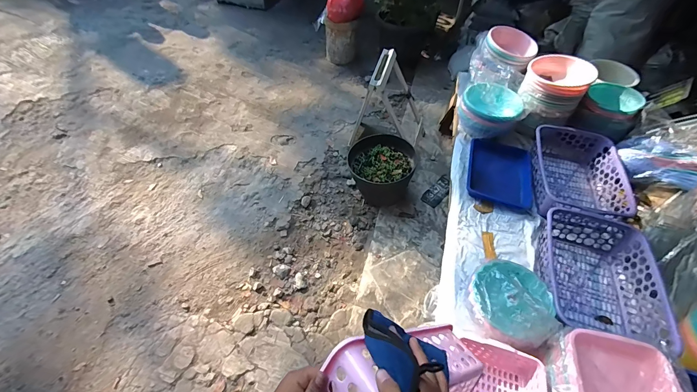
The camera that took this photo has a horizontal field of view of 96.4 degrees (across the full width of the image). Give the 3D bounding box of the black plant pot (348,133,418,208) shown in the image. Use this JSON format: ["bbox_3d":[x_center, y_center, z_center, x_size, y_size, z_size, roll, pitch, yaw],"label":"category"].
[{"bbox_3d":[0.185,-0.150,1.802,0.350,0.254,0.330,1,51,-2],"label":"black plant pot"}]

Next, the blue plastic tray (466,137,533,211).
[{"bbox_3d":[0.653,-0.103,1.338,0.254,0.048,0.307,14,52,8],"label":"blue plastic tray"}]

